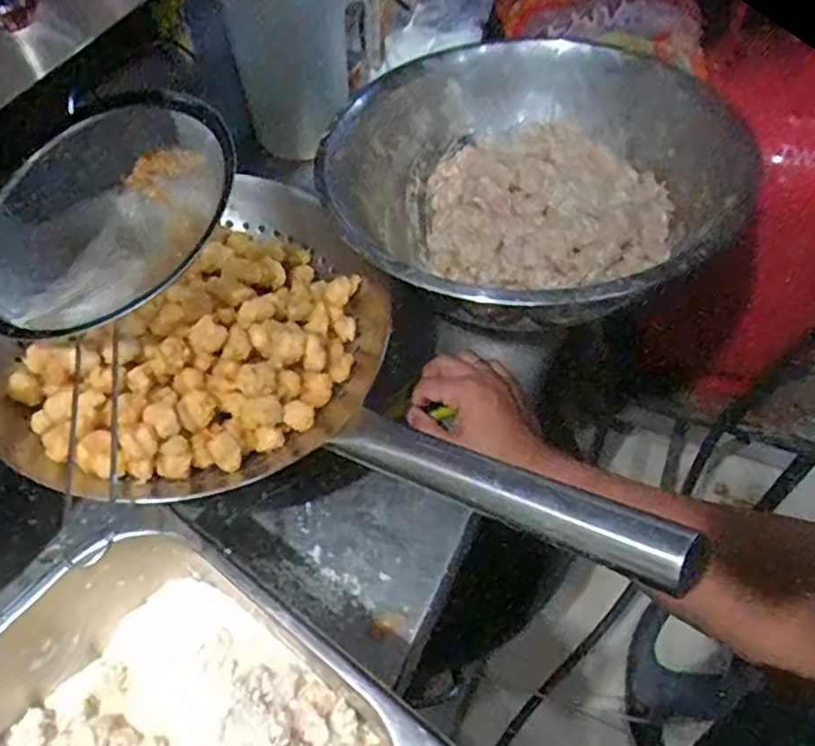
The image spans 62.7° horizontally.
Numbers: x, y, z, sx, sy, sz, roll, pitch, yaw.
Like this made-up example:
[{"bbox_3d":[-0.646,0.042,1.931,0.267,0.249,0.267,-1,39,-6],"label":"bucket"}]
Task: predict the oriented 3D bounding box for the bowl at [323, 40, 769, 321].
[{"bbox_3d":[0.112,-0.167,0.598,0.319,0.115,0.315,-2,54,3],"label":"bowl"}]

